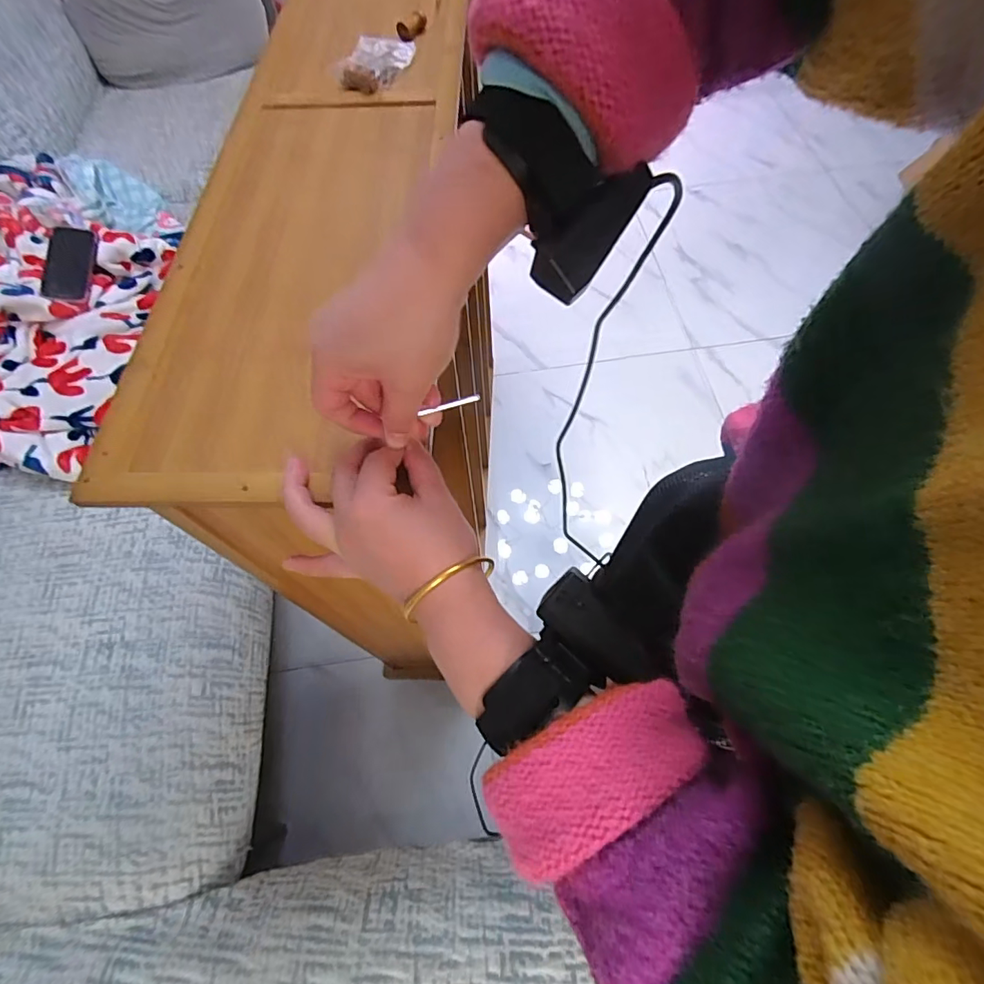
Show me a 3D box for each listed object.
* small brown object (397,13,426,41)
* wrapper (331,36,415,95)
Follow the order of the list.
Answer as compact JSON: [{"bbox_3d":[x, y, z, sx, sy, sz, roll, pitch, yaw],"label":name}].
[{"bbox_3d":[-0.092,-0.527,0.578,0.017,0.017,0.050,24,66,14],"label":"small brown object"},{"bbox_3d":[-0.127,-0.462,0.546,0.061,0.019,0.097,16,64,10],"label":"wrapper"}]

